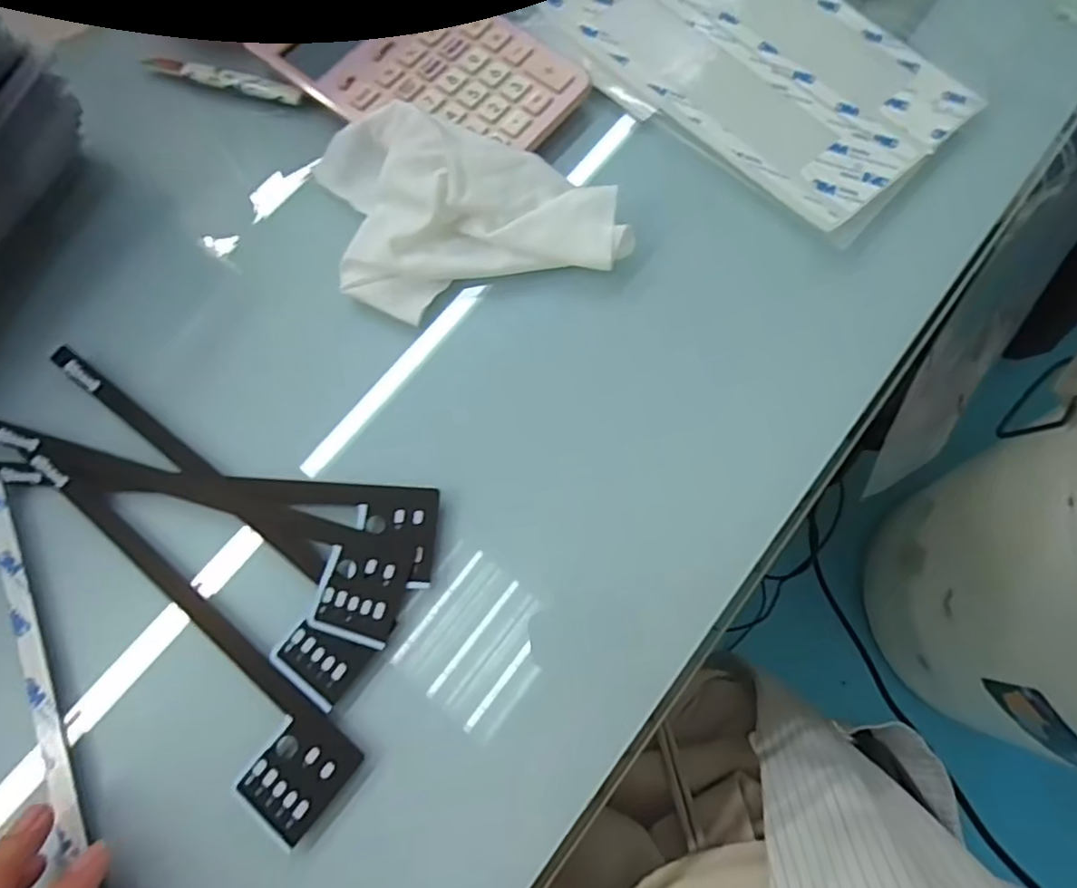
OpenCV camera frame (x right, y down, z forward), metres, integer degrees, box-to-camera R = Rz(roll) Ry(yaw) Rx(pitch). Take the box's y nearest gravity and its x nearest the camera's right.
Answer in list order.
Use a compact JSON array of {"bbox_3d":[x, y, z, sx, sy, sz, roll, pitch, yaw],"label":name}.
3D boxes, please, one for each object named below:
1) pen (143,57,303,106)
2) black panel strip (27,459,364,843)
[{"bbox_3d":[-0.183,-0.212,0.358,0.099,0.005,0.012,16,75,6],"label":"pen"},{"bbox_3d":[-0.162,0.079,0.271,0.208,0.008,0.041,40,78,12],"label":"black panel strip"}]

